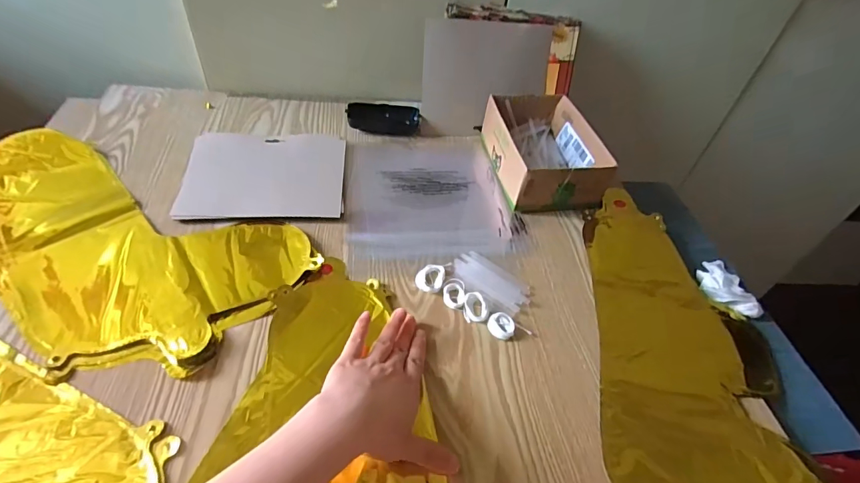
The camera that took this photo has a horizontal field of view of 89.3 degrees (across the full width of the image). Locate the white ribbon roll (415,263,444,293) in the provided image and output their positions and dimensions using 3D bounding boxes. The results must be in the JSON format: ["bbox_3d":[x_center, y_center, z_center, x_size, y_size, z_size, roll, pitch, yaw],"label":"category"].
[{"bbox_3d":[0.000,0.040,0.475,0.030,0.007,0.035,14,46,6],"label":"white ribbon roll"}]

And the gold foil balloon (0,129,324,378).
[{"bbox_3d":[-0.356,-0.003,0.465,0.431,0.013,0.213,20,47,12],"label":"gold foil balloon"}]

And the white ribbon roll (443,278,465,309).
[{"bbox_3d":[0.026,0.055,0.462,0.023,0.006,0.035,5,46,-2],"label":"white ribbon roll"}]

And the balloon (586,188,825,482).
[{"bbox_3d":[0.258,0.115,0.434,0.193,0.010,0.397,9,46,1],"label":"balloon"}]

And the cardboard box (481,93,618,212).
[{"bbox_3d":[0.158,-0.130,0.614,0.133,0.066,0.195,-2,47,-9],"label":"cardboard box"}]

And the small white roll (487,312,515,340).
[{"bbox_3d":[0.072,0.085,0.441,0.026,0.007,0.029,9,46,2],"label":"small white roll"}]

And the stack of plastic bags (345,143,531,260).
[{"bbox_3d":[0.000,-0.066,0.586,0.215,0.009,0.229,-2,47,-9],"label":"stack of plastic bags"}]

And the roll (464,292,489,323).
[{"bbox_3d":[0.048,0.068,0.450,0.025,0.006,0.032,1,62,7],"label":"roll"}]

